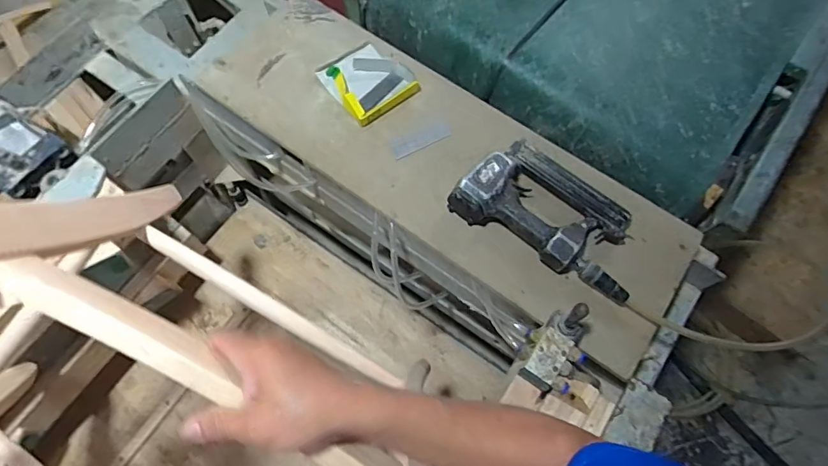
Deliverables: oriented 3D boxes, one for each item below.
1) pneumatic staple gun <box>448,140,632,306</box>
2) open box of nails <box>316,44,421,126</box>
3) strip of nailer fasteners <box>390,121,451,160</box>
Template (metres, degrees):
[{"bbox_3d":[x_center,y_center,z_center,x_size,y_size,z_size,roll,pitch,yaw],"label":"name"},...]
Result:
[{"bbox_3d":[0.210,-0.038,0.724,0.273,0.060,0.156,30,71,10],"label":"pneumatic staple gun"},{"bbox_3d":[-0.073,-0.257,0.830,0.126,0.032,0.125,-36,74,-14],"label":"open box of nails"},{"bbox_3d":[0.011,-0.155,0.805,0.097,0.004,0.037,-23,70,0],"label":"strip of nailer fasteners"}]

